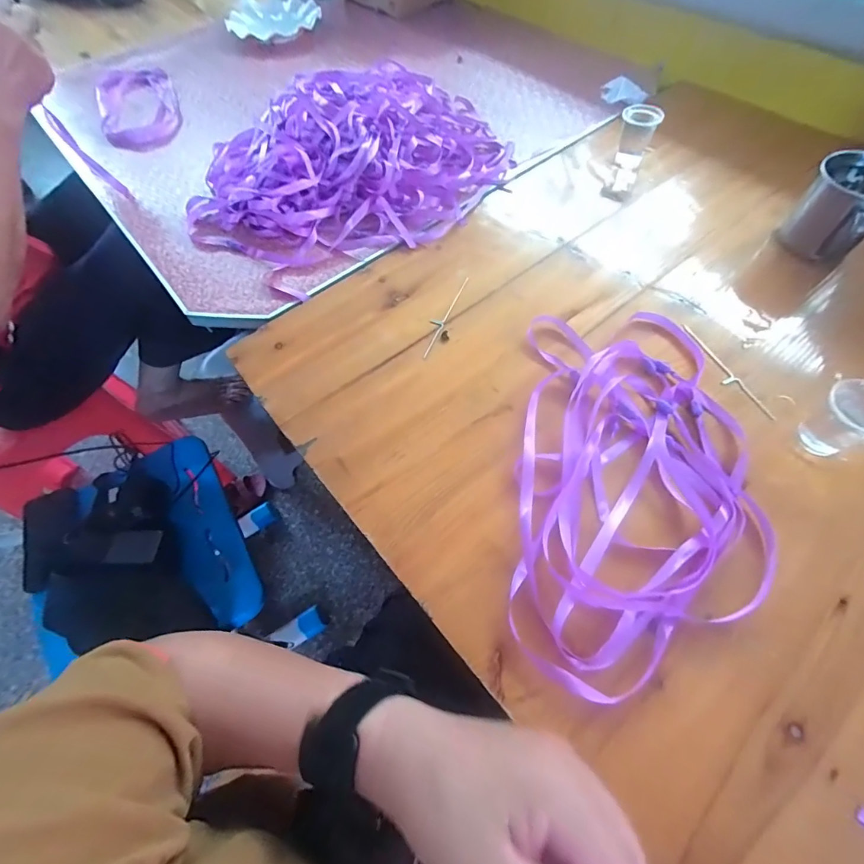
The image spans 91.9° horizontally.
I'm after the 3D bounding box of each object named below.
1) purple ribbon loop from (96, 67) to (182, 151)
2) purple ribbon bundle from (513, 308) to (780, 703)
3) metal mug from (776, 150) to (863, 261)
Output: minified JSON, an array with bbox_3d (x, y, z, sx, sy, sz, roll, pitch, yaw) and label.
[{"bbox_3d":[-0.490,-0.548,0.697,0.119,0.010,0.274,-23,63,-10],"label":"purple ribbon loop"},{"bbox_3d":[0.168,0.032,0.349,0.186,0.018,0.325,6,63,6],"label":"purple ribbon bundle"},{"bbox_3d":[0.430,-0.235,0.446,0.082,0.078,0.076,-37,67,-15],"label":"metal mug"}]

